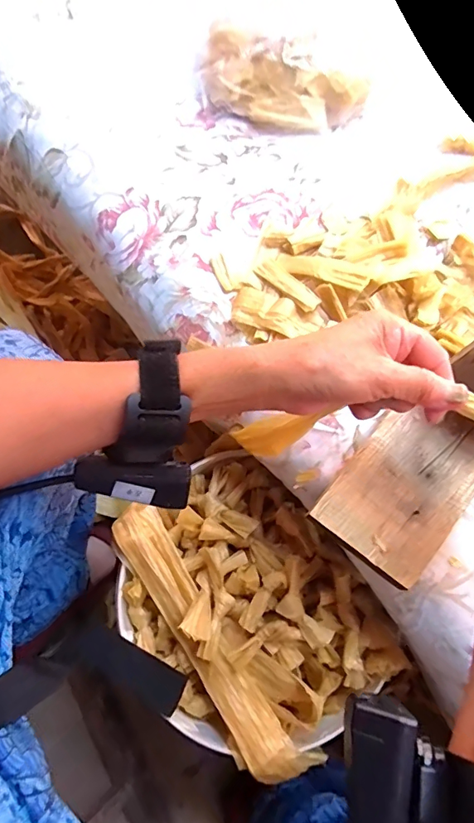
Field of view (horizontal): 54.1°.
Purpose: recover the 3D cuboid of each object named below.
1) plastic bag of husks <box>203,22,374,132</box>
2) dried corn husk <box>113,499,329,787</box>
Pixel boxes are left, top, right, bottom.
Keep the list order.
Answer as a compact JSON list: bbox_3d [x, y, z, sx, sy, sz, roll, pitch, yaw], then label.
[{"bbox_3d":[0.040,-0.326,0.450,0.166,0.052,0.084,28,73,9],"label":"plastic bag of husks"},{"bbox_3d":[-0.026,0.199,0.404,0.045,0.032,0.260,-35,76,-9],"label":"dried corn husk"}]

